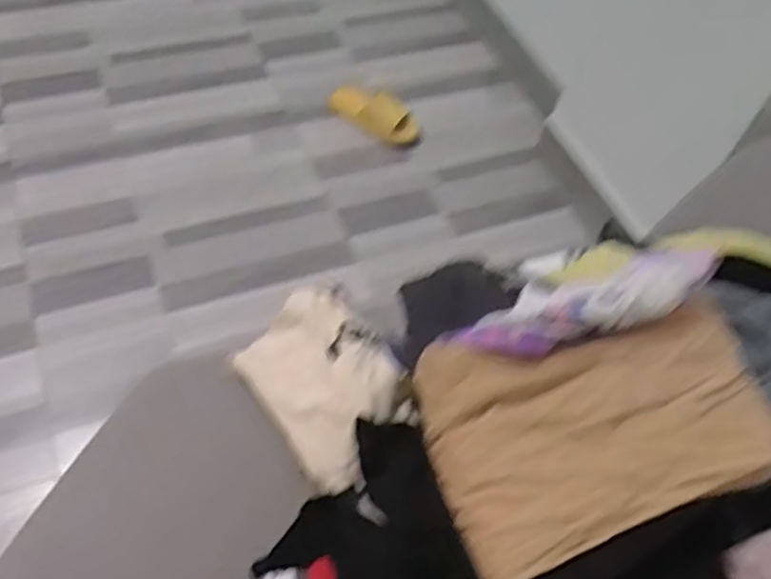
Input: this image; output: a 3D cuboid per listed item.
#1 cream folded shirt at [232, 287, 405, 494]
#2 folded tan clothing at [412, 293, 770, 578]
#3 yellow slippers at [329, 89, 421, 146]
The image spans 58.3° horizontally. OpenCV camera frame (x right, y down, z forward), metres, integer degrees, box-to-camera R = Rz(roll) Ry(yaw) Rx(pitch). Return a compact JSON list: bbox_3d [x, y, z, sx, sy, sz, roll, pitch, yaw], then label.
[{"bbox_3d":[-0.061,0.089,0.741,0.150,0.049,0.217,-29,63,-23],"label":"cream folded shirt"},{"bbox_3d":[0.170,0.099,0.541,0.267,0.040,0.167,-14,58,-15],"label":"folded tan clothing"},{"bbox_3d":[-0.030,-0.433,1.681,0.121,0.090,0.243,-36,53,-26],"label":"yellow slippers"}]

